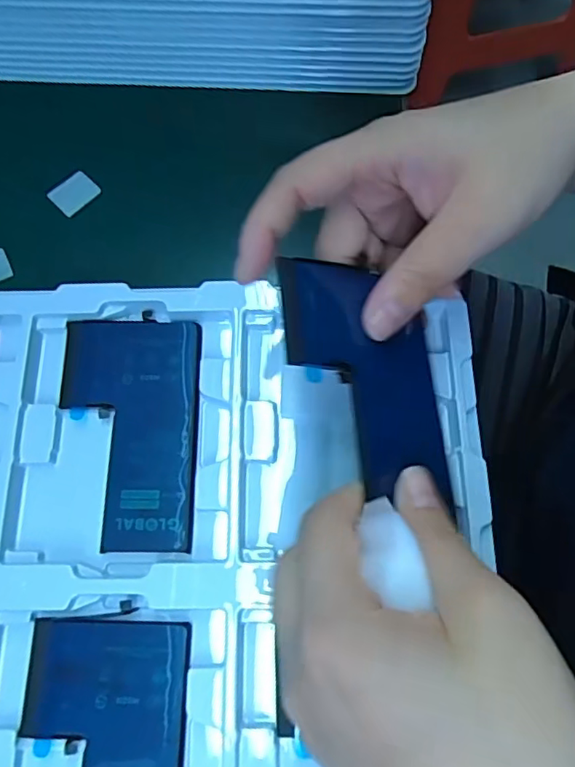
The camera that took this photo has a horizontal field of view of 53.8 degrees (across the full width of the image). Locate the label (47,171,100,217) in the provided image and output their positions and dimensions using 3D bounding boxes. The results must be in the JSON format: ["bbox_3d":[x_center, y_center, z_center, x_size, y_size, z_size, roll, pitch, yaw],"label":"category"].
[{"bbox_3d":[-0.120,-0.107,0.320,0.025,0.004,0.019,-41,77,-11],"label":"label"}]

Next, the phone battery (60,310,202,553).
[{"bbox_3d":[-0.075,0.021,0.265,0.065,0.006,0.110,0,73,0],"label":"phone battery"}]

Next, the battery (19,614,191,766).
[{"bbox_3d":[-0.074,0.150,0.220,0.064,0.005,0.108,0,73,0],"label":"battery"}]

